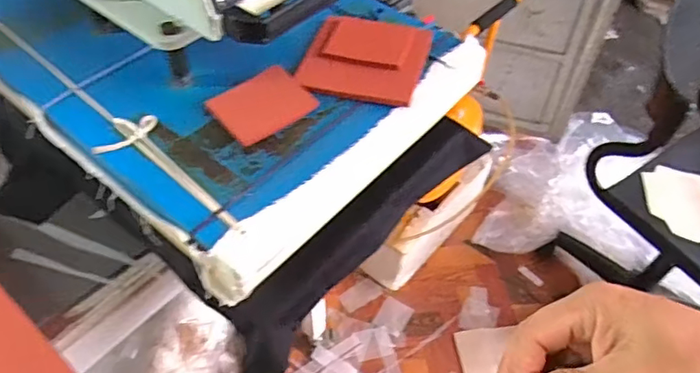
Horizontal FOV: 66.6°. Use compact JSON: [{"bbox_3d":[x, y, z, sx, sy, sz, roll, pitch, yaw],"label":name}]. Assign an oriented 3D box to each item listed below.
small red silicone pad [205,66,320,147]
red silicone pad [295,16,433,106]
[{"bbox_3d":[-0.090,-0.087,0.558,0.097,0.010,0.072,-33,69,-23],"label":"small red silicone pad"},{"bbox_3d":[0.020,-0.153,0.614,0.131,0.011,0.146,14,51,10],"label":"red silicone pad"}]

